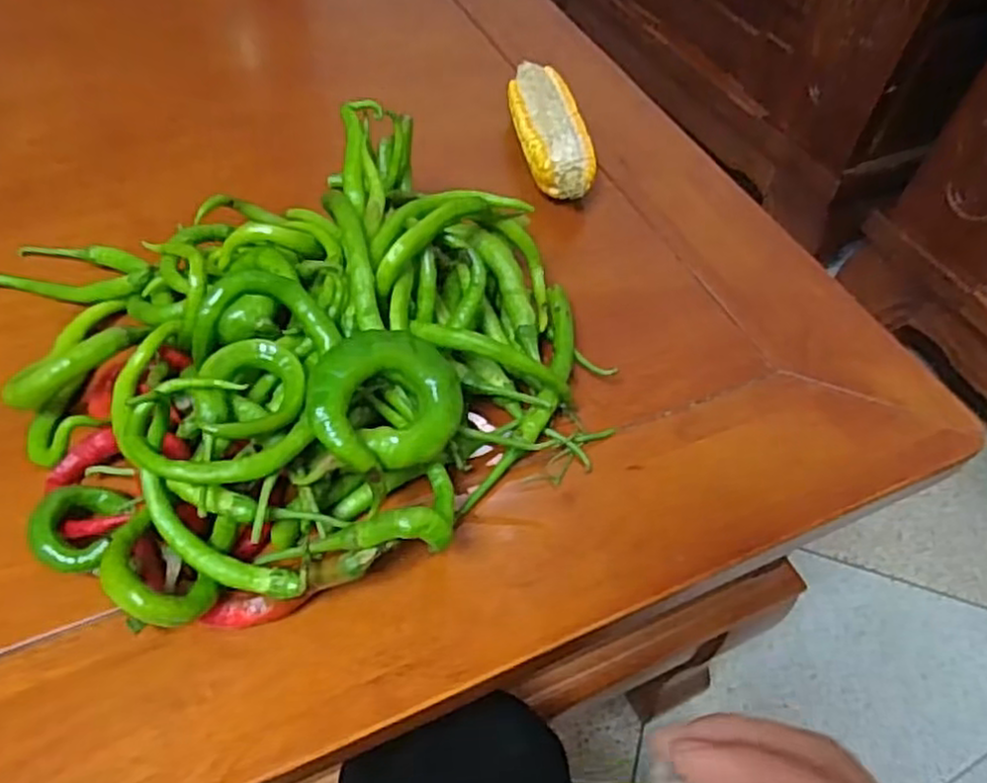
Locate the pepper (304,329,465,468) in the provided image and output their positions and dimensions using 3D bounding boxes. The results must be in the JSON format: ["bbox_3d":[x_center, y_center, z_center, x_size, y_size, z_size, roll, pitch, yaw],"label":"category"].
[{"bbox_3d":[-0.046,0.004,0.304,0.064,0.021,0.057,-9,77,-30],"label":"pepper"}]

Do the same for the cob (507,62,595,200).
[{"bbox_3d":[0.038,-0.178,0.506,0.047,0.036,0.140,-2,53,-8],"label":"cob"}]

